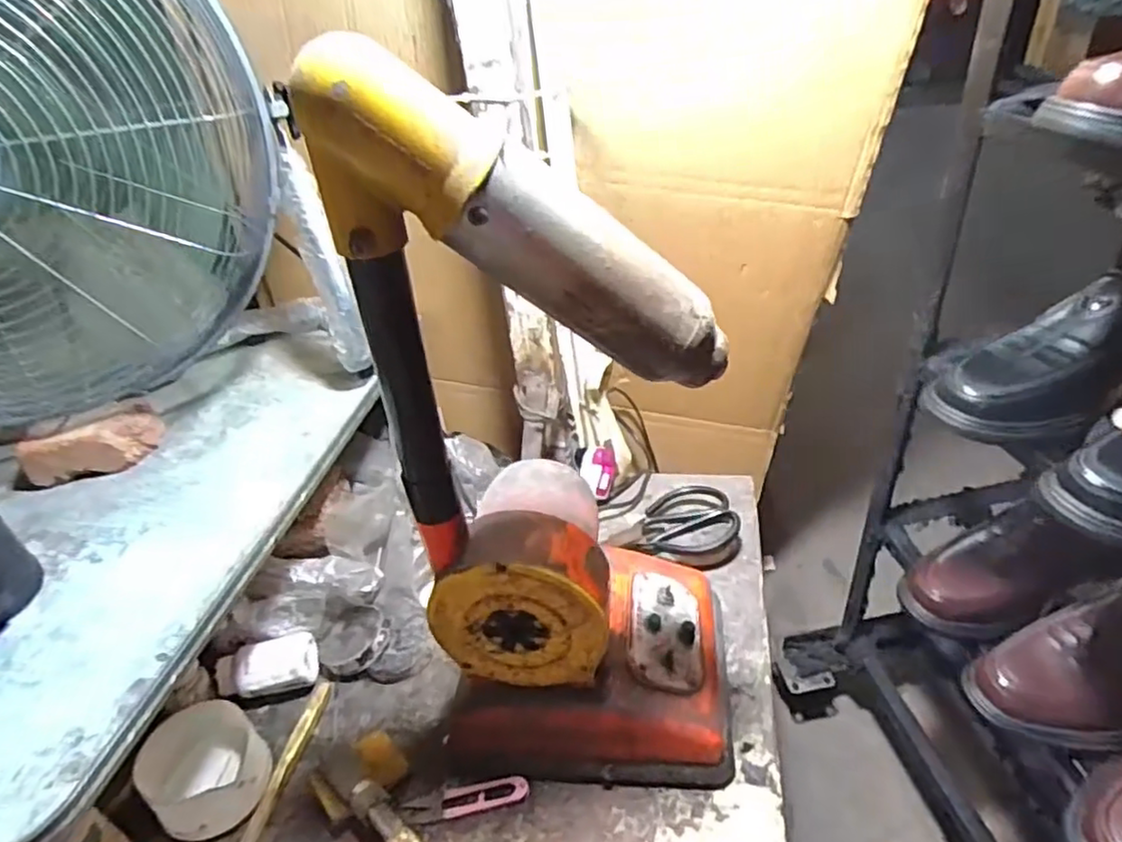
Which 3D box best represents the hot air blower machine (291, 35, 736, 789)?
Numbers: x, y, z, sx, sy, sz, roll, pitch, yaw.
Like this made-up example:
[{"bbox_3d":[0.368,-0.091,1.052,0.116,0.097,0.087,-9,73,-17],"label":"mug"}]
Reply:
[{"bbox_3d":[0.006,0.039,0.457,0.226,0.518,0.166,0,37,10],"label":"hot air blower machine"}]

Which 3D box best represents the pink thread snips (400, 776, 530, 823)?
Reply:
[{"bbox_3d":[-0.078,0.312,0.547,0.101,0.012,0.025,-10,36,-4],"label":"pink thread snips"}]

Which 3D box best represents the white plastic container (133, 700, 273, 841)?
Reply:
[{"bbox_3d":[-0.303,0.297,0.561,0.094,0.059,0.087,-5,36,4],"label":"white plastic container"}]

